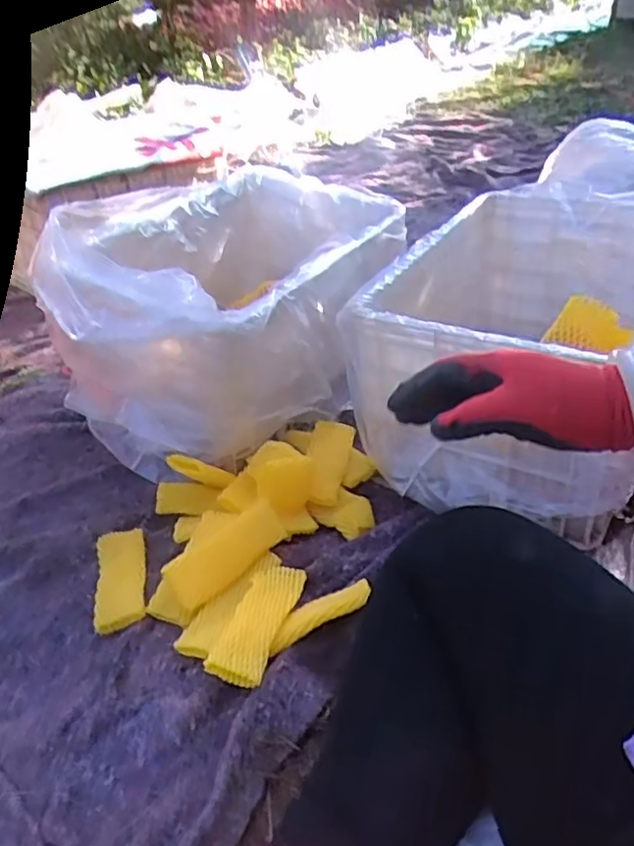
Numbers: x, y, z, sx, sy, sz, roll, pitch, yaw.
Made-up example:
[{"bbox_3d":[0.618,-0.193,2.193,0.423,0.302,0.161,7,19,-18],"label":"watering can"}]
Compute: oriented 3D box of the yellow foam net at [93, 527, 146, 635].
[{"bbox_3d":[-0.245,0.191,0.820,0.061,0.015,0.153,-12,39,-7],"label":"yellow foam net"}]

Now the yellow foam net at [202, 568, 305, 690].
[{"bbox_3d":[-0.063,0.211,0.710,0.062,0.019,0.150,9,38,16],"label":"yellow foam net"}]

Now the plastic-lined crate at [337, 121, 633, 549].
[{"bbox_3d":[0.281,-0.124,0.936,0.368,0.252,0.568,18,42,26],"label":"plastic-lined crate"}]

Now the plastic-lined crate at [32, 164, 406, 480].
[{"bbox_3d":[-0.111,-0.210,1.027,0.403,0.257,0.576,19,42,28],"label":"plastic-lined crate"}]

